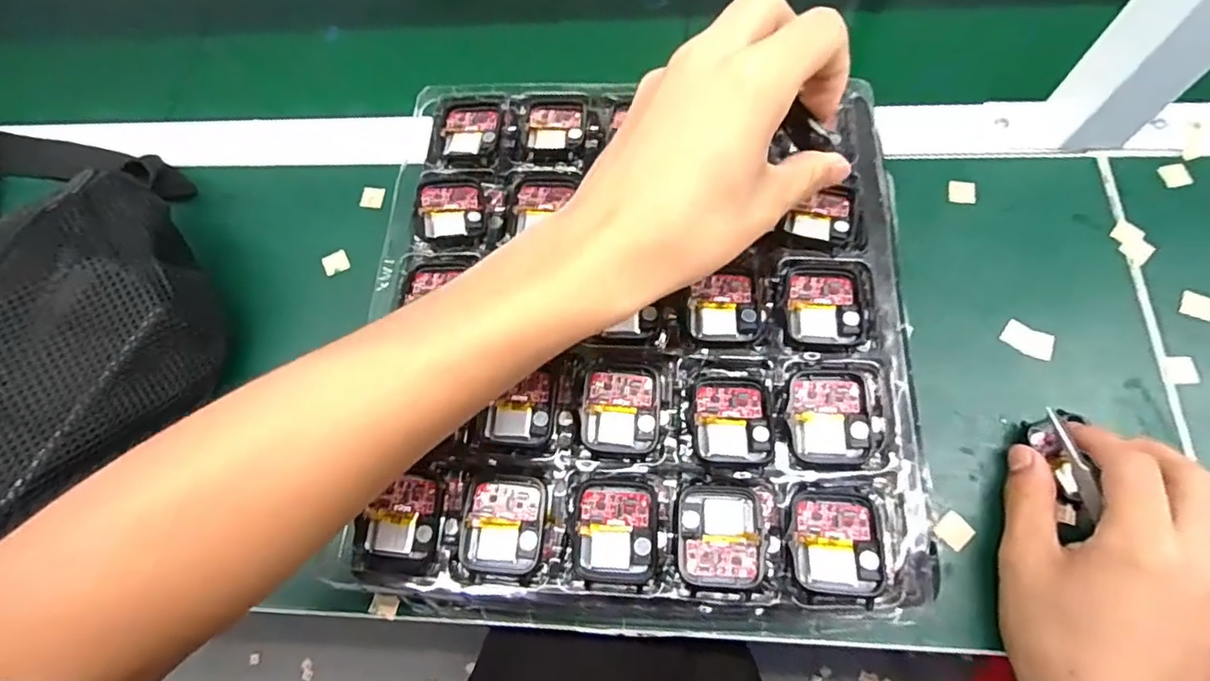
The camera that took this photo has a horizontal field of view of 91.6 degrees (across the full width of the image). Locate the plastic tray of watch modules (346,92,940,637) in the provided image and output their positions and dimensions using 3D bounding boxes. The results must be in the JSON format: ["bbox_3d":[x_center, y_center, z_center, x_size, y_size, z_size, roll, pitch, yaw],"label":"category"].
[{"bbox_3d":[0.016,-0.016,0.303,0.266,0.033,0.280,2,65,2],"label":"plastic tray of watch modules"}]

